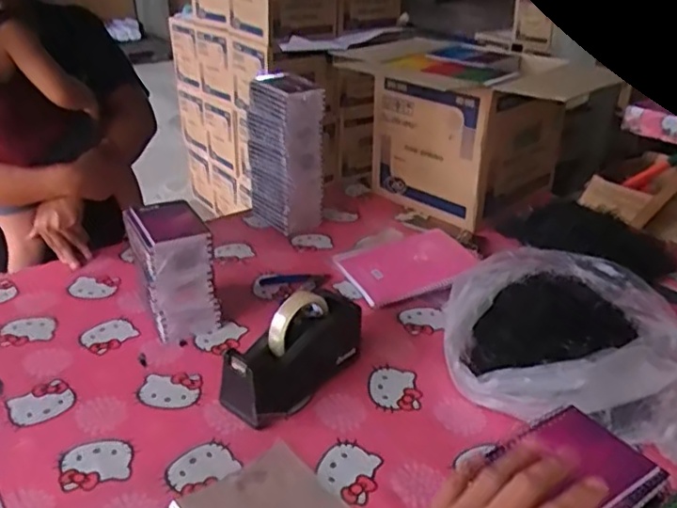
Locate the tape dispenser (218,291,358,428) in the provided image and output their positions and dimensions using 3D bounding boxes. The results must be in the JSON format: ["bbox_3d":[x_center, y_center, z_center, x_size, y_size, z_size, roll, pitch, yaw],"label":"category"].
[{"bbox_3d":[-0.056,0.124,0.828,0.076,0.121,0.224,22,35,33],"label":"tape dispenser"}]

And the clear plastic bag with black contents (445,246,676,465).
[{"bbox_3d":[0.313,0.110,0.887,0.305,0.102,0.353,13,31,19],"label":"clear plastic bag with black contents"}]

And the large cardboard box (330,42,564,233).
[{"bbox_3d":[0.263,-0.274,1.390,0.290,0.282,0.337,-22,36,-36],"label":"large cardboard box"}]

